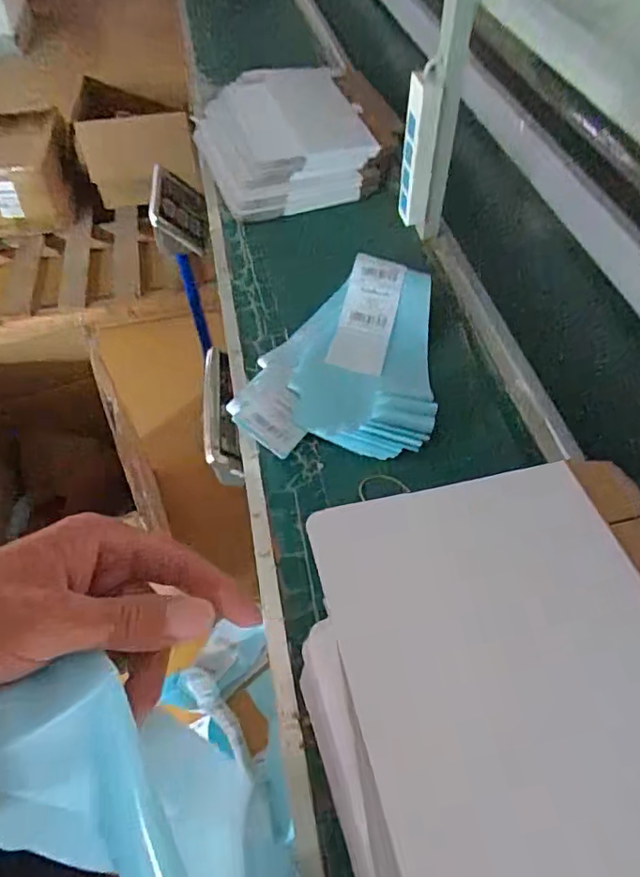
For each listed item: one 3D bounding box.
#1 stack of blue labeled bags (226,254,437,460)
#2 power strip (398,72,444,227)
[{"bbox_3d":[0.029,-0.127,0.817,0.254,0.058,0.335,2,53,3],"label":"stack of blue labeled bags"},{"bbox_3d":[0.165,-0.460,0.948,0.055,0.253,0.045,-5,53,-2],"label":"power strip"}]

